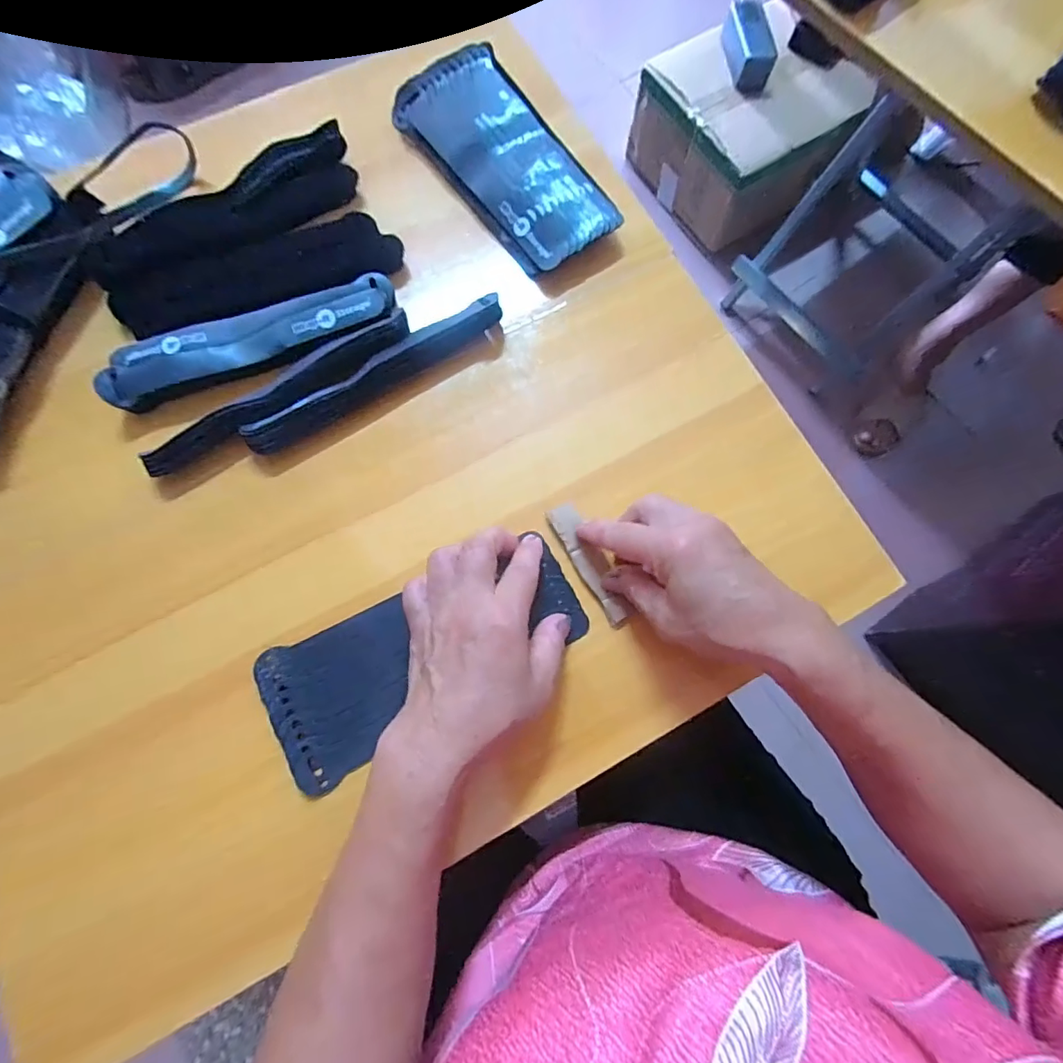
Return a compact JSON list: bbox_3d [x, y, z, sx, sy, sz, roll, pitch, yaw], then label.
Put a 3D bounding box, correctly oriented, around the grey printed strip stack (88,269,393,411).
[{"bbox_3d":[-0.196,-0.136,0.365,0.201,0.016,0.047,-19,77,-6],"label":"grey printed strip stack"}]

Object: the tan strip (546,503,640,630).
[{"bbox_3d":[0.039,0.022,0.347,0.020,0.006,0.088,-27,79,-8],"label":"tan strip"}]

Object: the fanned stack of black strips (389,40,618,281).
[{"bbox_3d":[-0.019,-0.296,0.413,0.090,0.025,0.200,-36,79,-10],"label":"fanned stack of black strips"}]

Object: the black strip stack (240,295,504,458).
[{"bbox_3d":[-0.108,-0.113,0.373,0.200,0.022,0.017,-33,79,-9],"label":"black strip stack"}]

